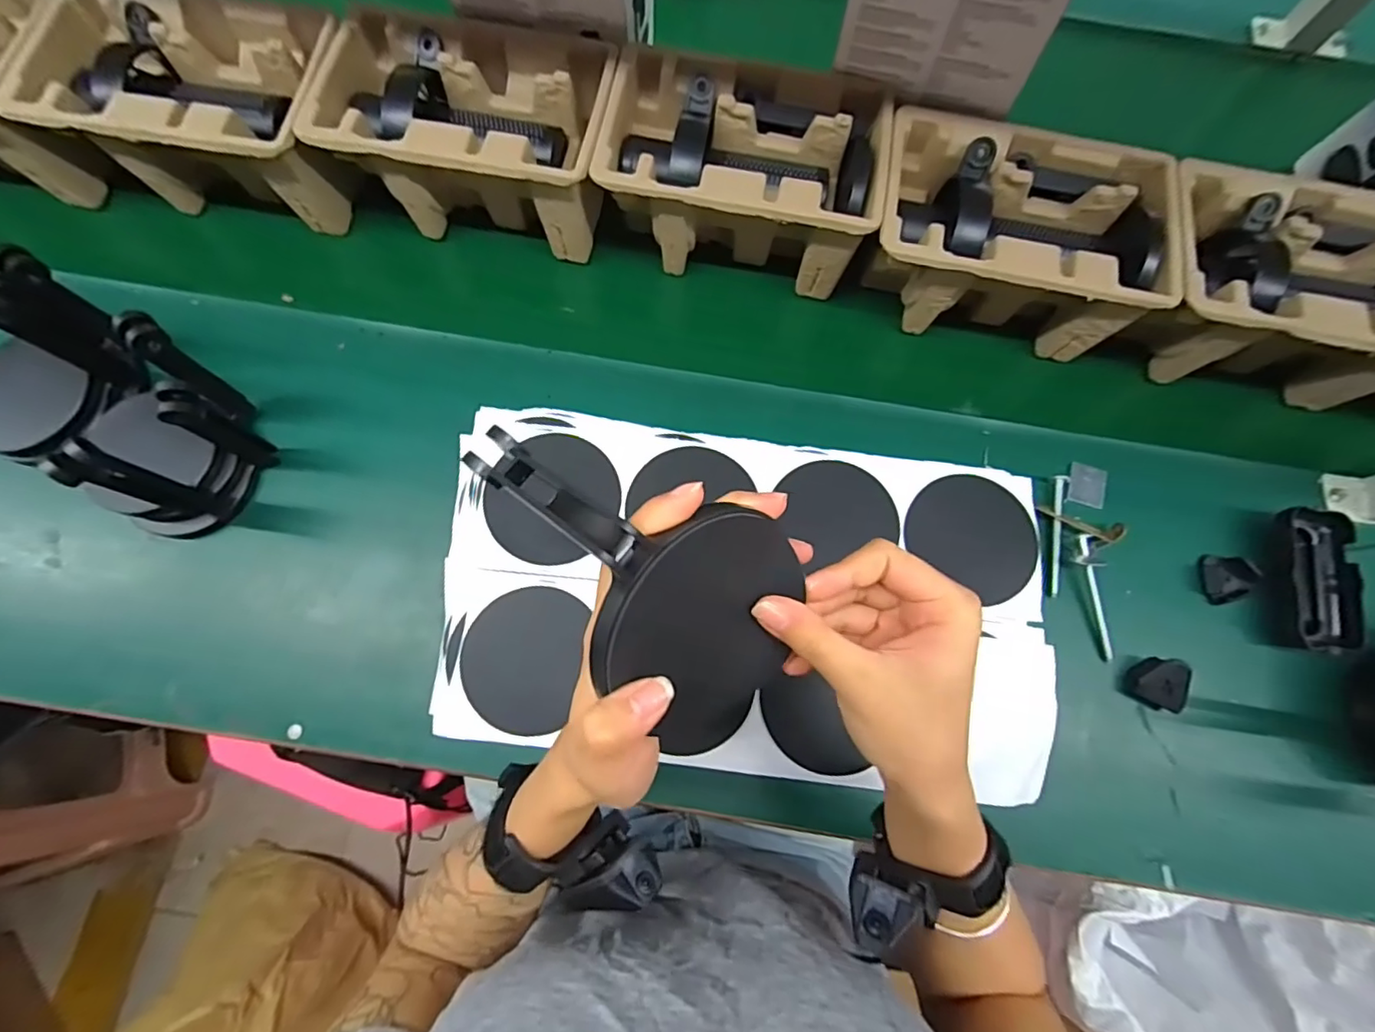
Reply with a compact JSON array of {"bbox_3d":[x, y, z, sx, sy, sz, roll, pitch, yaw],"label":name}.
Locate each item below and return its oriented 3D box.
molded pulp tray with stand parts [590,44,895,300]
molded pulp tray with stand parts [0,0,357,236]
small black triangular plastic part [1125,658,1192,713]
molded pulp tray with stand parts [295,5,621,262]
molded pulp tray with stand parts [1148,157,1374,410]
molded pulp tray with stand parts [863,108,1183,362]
[{"bbox_3d":[0.042,-0.290,0.499,0.226,0.099,0.142,11,75,-1],"label":"molded pulp tray with stand parts"},{"bbox_3d":[-0.401,-0.346,0.499,0.225,0.099,0.148,8,75,-2],"label":"molded pulp tray with stand parts"},{"bbox_3d":[0.355,0.127,0.436,0.031,0.028,0.038,2,77,-7],"label":"small black triangular plastic part"},{"bbox_3d":[-0.181,-0.324,0.498,0.224,0.097,0.142,9,75,-2],"label":"molded pulp tray with stand parts"},{"bbox_3d":[0.480,-0.189,0.479,0.216,0.097,0.149,13,76,-4],"label":"molded pulp tray with stand parts"},{"bbox_3d":[0.261,-0.234,0.489,0.219,0.104,0.145,13,78,-1],"label":"molded pulp tray with stand parts"}]

